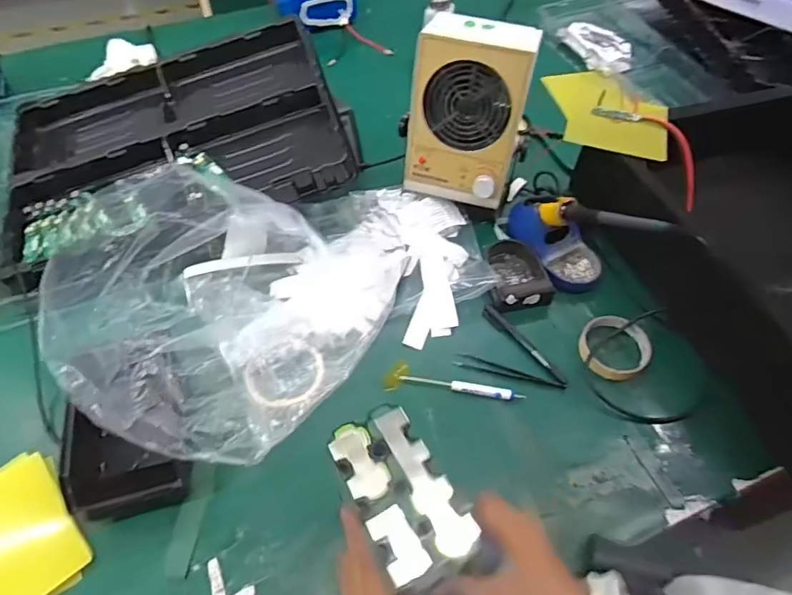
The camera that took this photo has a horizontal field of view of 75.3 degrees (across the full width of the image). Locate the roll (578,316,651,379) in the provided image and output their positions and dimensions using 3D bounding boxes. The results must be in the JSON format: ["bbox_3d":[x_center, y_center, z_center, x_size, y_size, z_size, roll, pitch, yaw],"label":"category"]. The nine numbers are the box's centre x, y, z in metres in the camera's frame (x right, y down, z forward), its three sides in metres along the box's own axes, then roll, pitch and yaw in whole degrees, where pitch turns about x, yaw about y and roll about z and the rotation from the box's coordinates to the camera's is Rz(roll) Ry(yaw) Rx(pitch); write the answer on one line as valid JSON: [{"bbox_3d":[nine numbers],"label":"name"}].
[{"bbox_3d":[0.274,0.061,0.649,0.086,0.014,0.086,1,55,-1],"label":"roll"}]

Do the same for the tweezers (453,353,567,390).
[{"bbox_3d":[0.141,0.090,0.630,0.134,0.004,0.020,14,57,7],"label":"tweezers"}]

